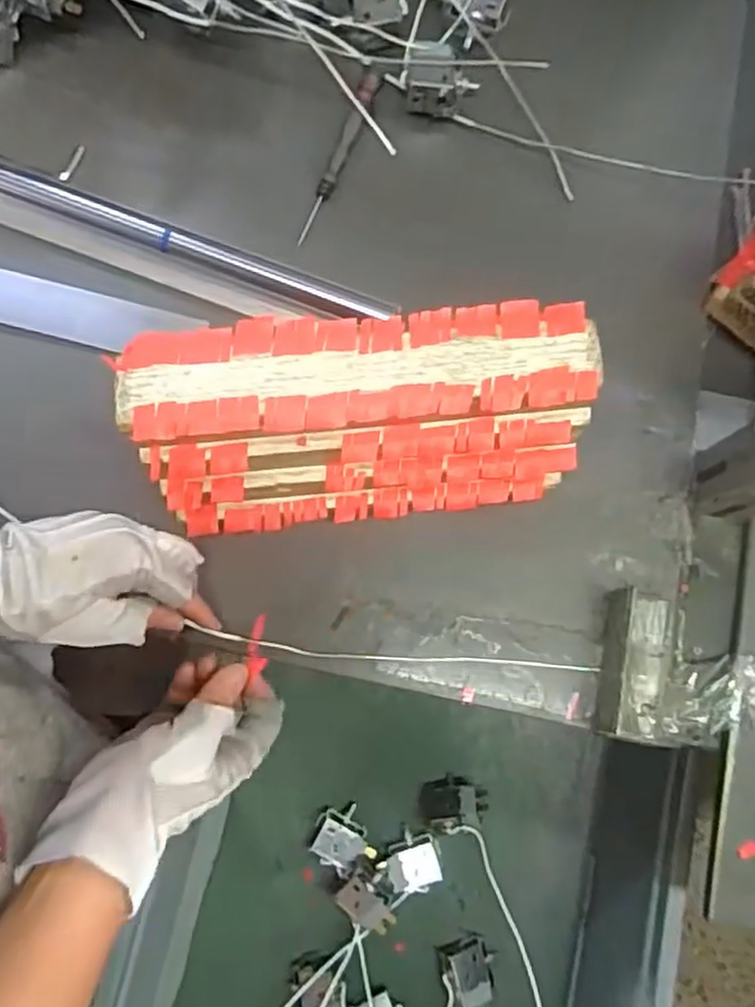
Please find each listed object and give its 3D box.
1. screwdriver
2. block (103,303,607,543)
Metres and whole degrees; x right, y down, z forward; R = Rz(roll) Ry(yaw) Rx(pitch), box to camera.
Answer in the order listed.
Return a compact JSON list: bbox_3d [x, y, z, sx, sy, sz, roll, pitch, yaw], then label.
[{"bbox_3d":[-0.030,-0.248,0.502,0.013,0.016,0.140,22,79,3],"label":"screwdriver"},{"bbox_3d":[-0.010,-0.044,0.406,0.247,0.123,0.093,-5,79,-2],"label":"block"}]

